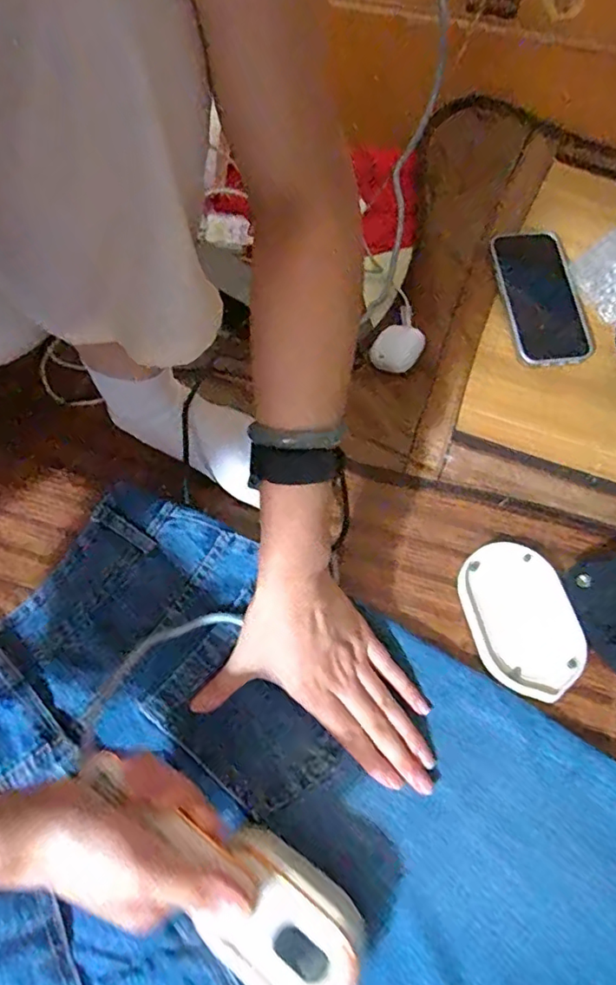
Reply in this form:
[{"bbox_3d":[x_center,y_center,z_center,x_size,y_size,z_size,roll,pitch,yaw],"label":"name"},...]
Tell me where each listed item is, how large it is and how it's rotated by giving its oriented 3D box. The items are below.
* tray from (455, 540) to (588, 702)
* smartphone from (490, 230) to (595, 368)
[{"bbox_3d":[0.179,0.103,0.475,0.084,0.009,0.130,-9,60,-6],"label":"tray"},{"bbox_3d":[0.236,-0.201,0.579,0.076,0.018,0.163,-11,68,-2],"label":"smartphone"}]

